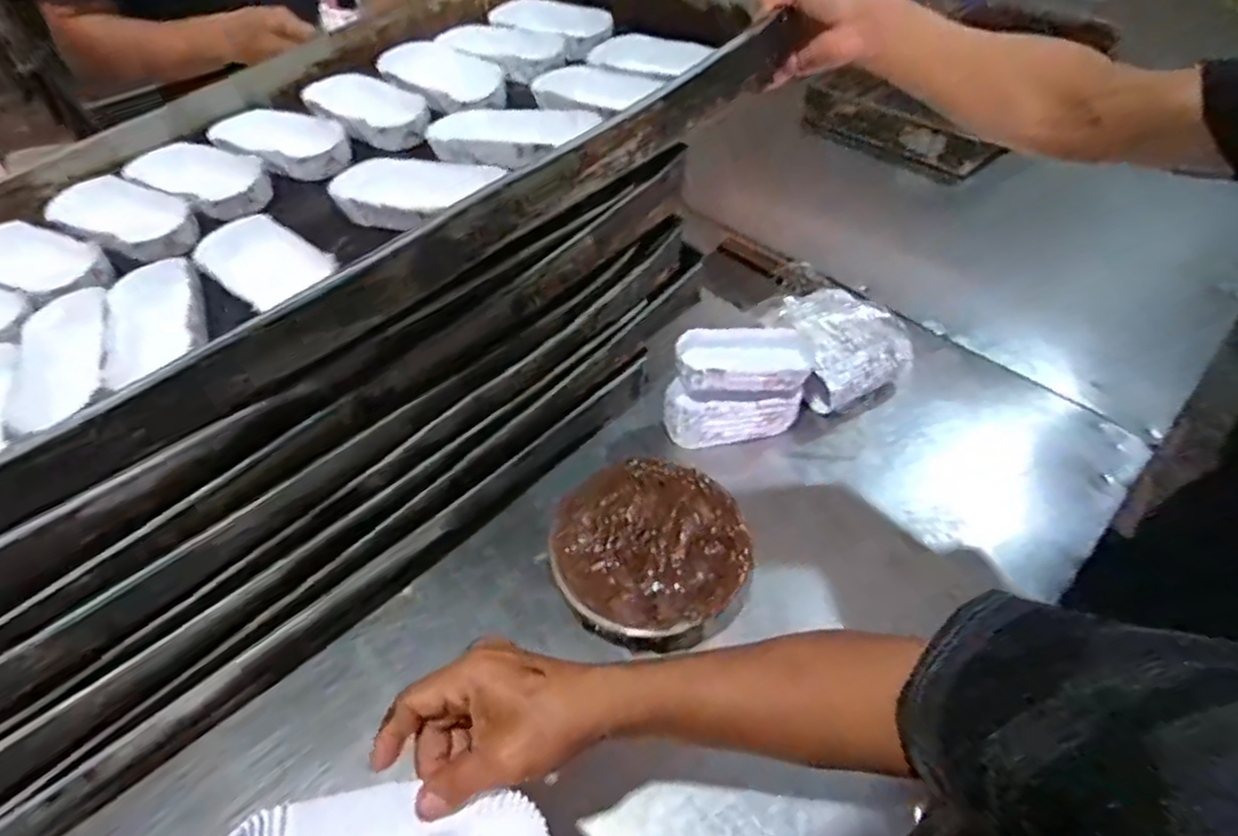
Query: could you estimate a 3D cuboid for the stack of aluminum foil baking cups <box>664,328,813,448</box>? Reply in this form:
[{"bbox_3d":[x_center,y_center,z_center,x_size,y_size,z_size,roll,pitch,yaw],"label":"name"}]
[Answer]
[{"bbox_3d":[0.134,-0.032,0.776,0.159,0.093,0.090,0,47,-3],"label":"stack of aluminum foil baking cups"}]

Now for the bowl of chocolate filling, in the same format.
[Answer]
[{"bbox_3d":[0.029,0.130,0.653,0.176,0.065,0.169,2,47,-2],"label":"bowl of chocolate filling"}]

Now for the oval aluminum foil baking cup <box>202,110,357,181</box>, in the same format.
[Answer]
[{"bbox_3d":[-0.306,-0.253,0.625,0.135,0.021,0.068,28,52,21],"label":"oval aluminum foil baking cup"}]

